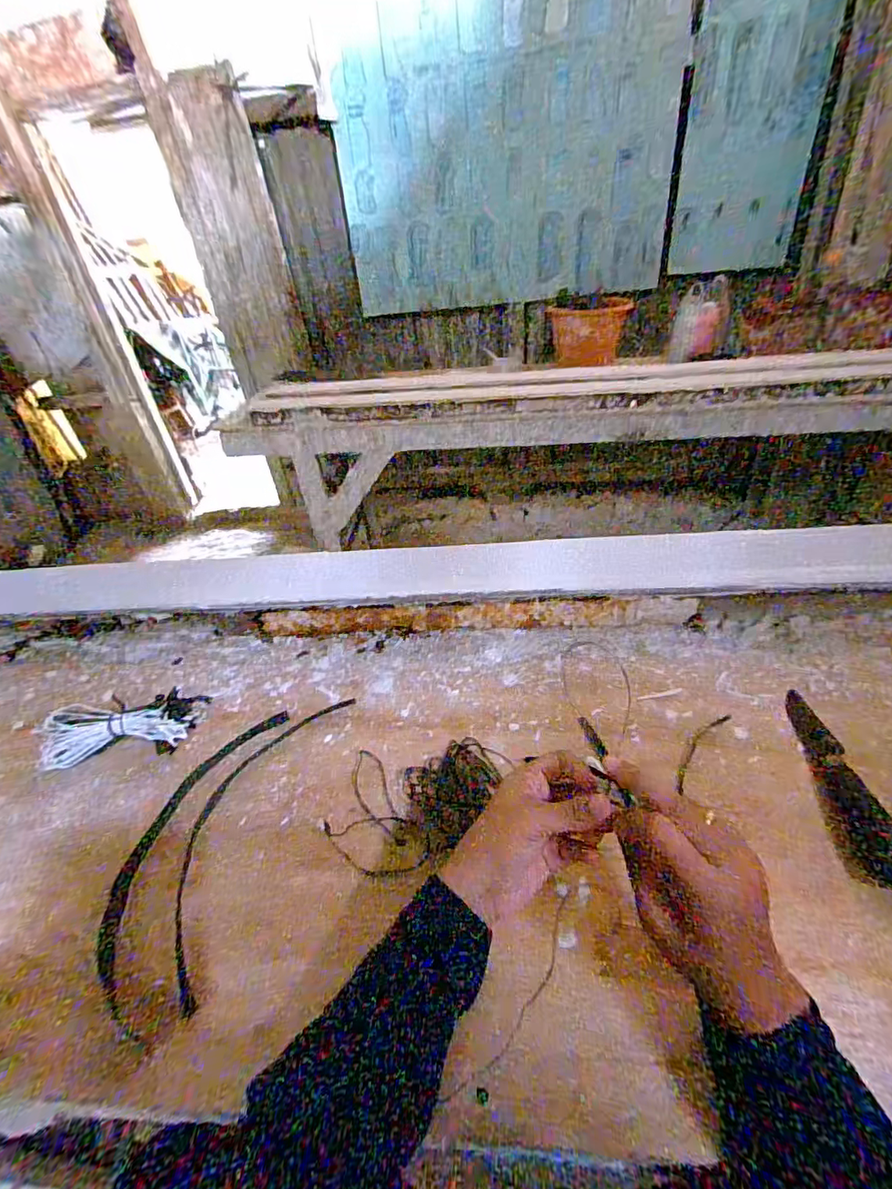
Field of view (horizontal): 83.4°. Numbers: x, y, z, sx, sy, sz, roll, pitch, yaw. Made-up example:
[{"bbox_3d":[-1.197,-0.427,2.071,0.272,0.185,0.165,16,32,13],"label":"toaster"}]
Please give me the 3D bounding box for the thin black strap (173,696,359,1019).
[{"bbox_3d":[-0.185,0.202,0.469,0.097,0.004,0.297,-2,31,16],"label":"thin black strap"}]

